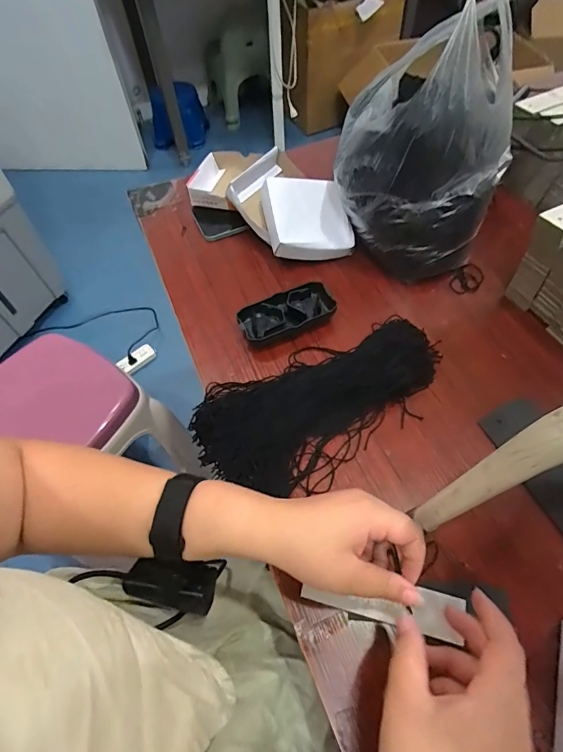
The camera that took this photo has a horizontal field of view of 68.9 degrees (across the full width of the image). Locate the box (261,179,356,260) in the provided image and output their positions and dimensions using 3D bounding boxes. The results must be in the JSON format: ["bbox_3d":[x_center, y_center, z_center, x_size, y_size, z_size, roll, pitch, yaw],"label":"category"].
[{"bbox_3d":[0.034,-0.201,0.524,0.105,0.027,0.099,-5,77,-23],"label":"box"}]

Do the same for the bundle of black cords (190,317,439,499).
[{"bbox_3d":[0.044,0.023,0.409,0.260,0.038,0.136,-21,59,-10],"label":"bundle of black cords"}]

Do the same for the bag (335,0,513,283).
[{"bbox_3d":[0.153,-0.240,0.443,0.165,0.247,0.124,25,62,18],"label":"bag"}]

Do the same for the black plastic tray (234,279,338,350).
[{"bbox_3d":[0.007,-0.069,0.473,0.109,0.025,0.050,-24,59,-11],"label":"black plastic tray"}]

